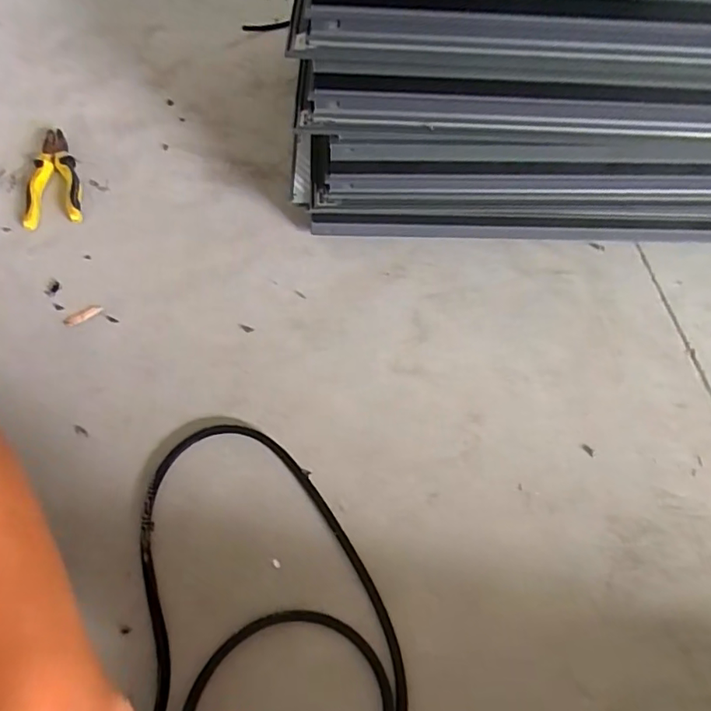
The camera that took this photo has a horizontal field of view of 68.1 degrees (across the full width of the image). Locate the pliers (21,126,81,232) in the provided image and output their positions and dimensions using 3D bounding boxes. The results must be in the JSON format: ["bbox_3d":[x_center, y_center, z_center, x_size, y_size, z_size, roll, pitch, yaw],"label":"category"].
[{"bbox_3d":[-0.417,-0.249,0.728,0.072,0.024,0.185,-12,58,-9],"label":"pliers"}]

